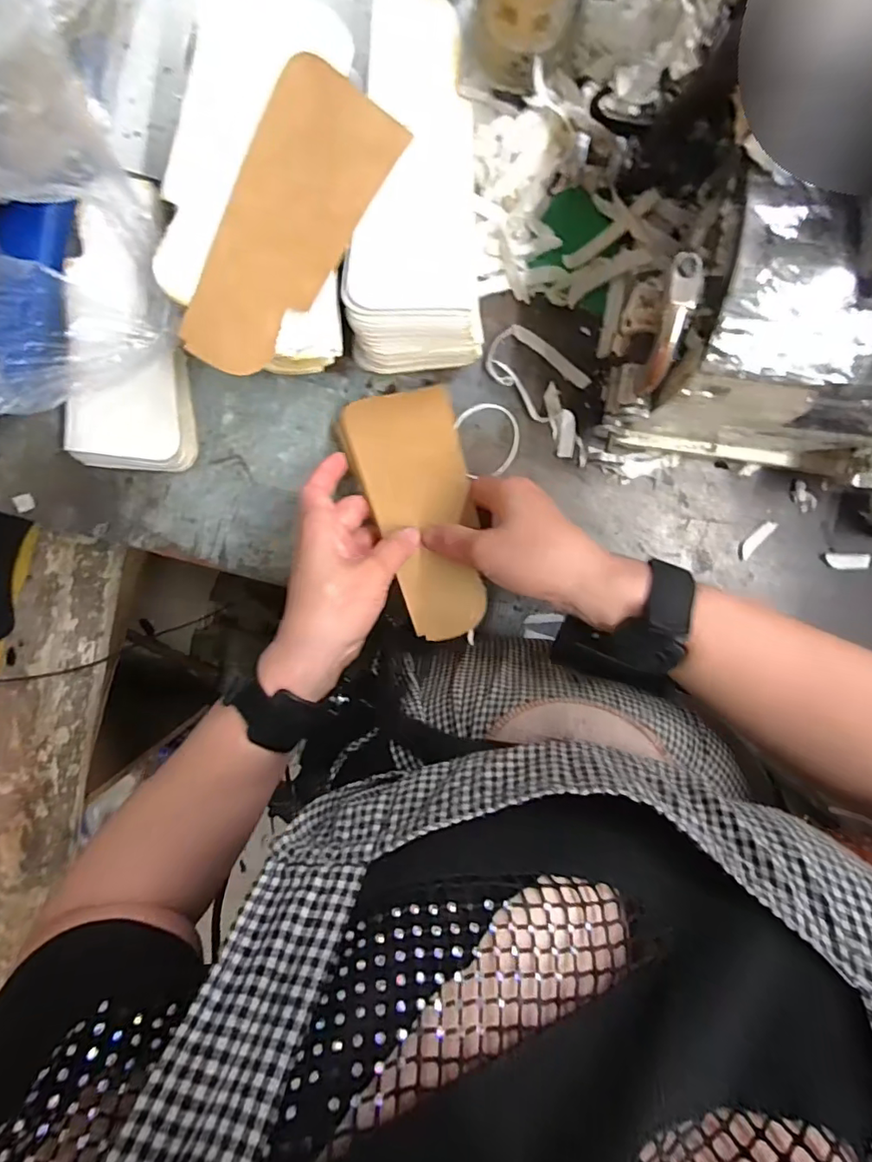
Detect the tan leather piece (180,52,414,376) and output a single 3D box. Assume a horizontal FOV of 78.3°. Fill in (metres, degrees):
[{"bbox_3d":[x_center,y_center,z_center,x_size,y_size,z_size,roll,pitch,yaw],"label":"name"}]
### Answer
[{"bbox_3d":[-0.088,-0.203,0.309,0.069,0.011,0.171,30,94,-20],"label":"tan leather piece"}]

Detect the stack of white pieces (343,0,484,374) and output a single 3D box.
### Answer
[{"bbox_3d":[-0.017,-0.241,0.347,0.081,0.069,0.194,-3,96,1],"label":"stack of white pieces"}]

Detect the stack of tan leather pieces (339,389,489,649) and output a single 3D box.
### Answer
[{"bbox_3d":[-0.010,-0.047,0.365,0.076,0.022,0.170,-14,84,2],"label":"stack of tan leather pieces"}]

